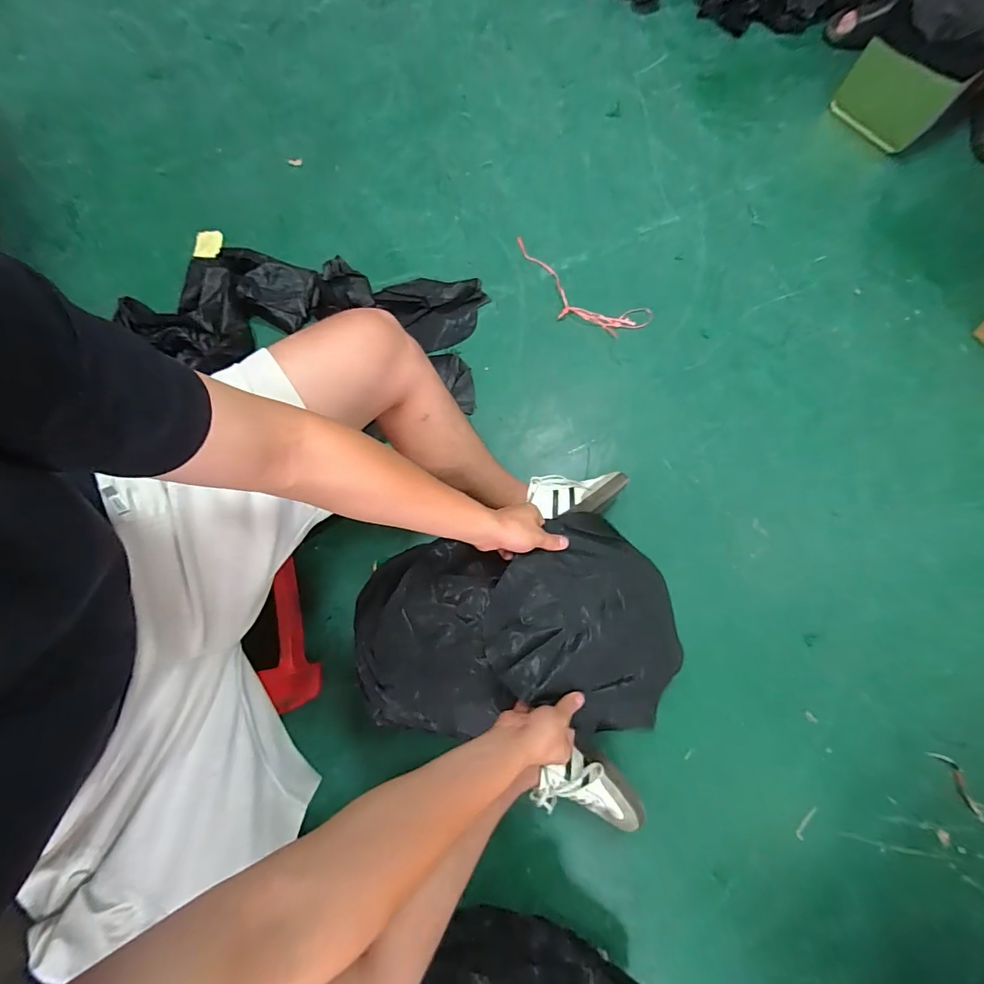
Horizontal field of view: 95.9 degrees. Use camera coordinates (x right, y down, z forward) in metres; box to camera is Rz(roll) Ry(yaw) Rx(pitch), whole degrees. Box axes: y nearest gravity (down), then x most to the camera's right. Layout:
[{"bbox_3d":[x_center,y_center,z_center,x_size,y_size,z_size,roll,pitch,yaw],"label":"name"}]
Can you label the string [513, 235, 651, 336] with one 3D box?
[{"bbox_3d":[0.193,-0.462,1.045,0.366,0.013,0.122,30,78,6],"label":"string"}]

